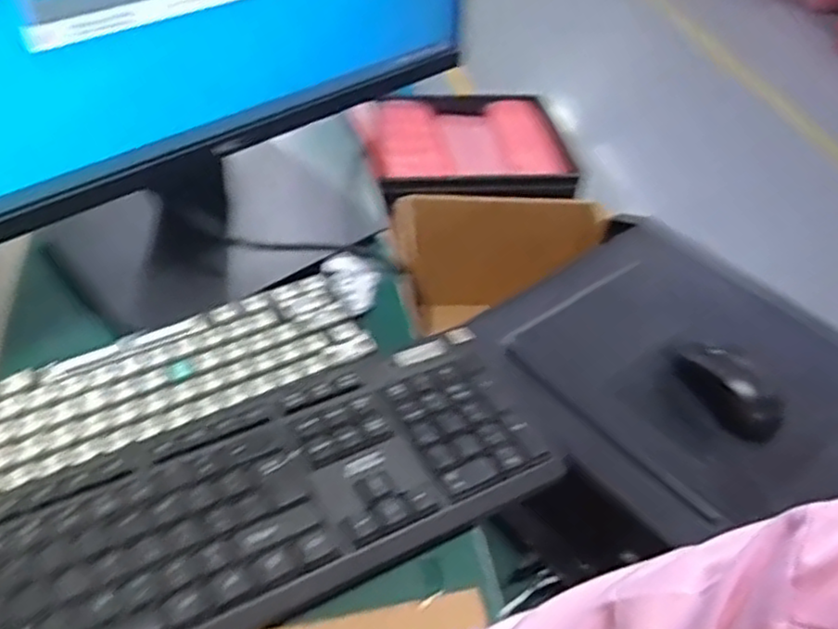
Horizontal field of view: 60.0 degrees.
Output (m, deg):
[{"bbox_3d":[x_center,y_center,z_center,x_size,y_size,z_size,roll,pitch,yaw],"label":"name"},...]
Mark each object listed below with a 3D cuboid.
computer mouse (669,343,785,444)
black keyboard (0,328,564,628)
[{"bbox_3d":[0.285,0.065,0.664,0.061,0.032,0.105,-25,51,-29],"label":"computer mouse"},{"bbox_3d":[-0.128,0.118,0.408,0.433,0.017,0.131,-19,49,-24],"label":"black keyboard"}]

